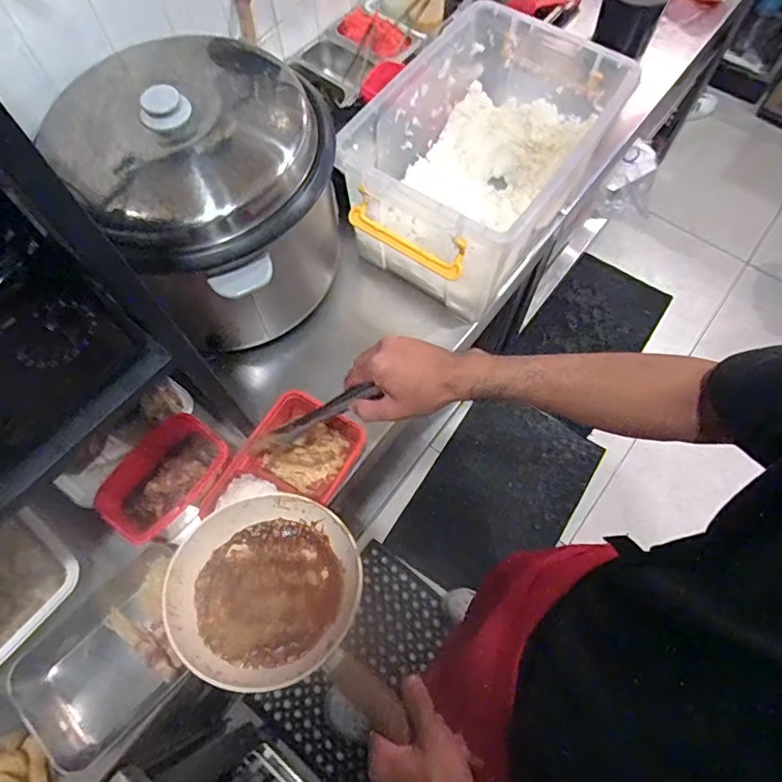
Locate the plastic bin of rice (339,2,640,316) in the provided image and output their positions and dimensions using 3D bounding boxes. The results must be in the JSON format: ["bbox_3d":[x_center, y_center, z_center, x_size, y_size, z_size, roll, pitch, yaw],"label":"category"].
[{"bbox_3d":[0.130,-0.340,0.830,0.294,0.226,0.410,36,71,15],"label":"plastic bin of rice"}]

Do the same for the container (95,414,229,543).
[{"bbox_3d":[-0.299,0.119,0.721,0.115,0.072,0.164,32,70,14],"label":"container"}]

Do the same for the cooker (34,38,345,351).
[{"bbox_3d":[-0.233,-0.276,0.754,0.318,0.282,0.342,0,66,1],"label":"cooker"}]

